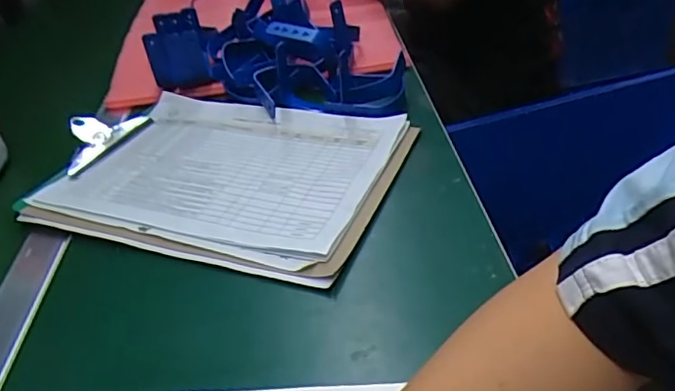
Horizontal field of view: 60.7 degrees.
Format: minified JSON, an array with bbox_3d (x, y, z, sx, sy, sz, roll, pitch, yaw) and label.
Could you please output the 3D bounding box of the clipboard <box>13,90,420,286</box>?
[{"bbox_3d":[-0.108,-0.029,0.535,0.316,0.016,0.219,9,39,20],"label":"clipboard"}]

